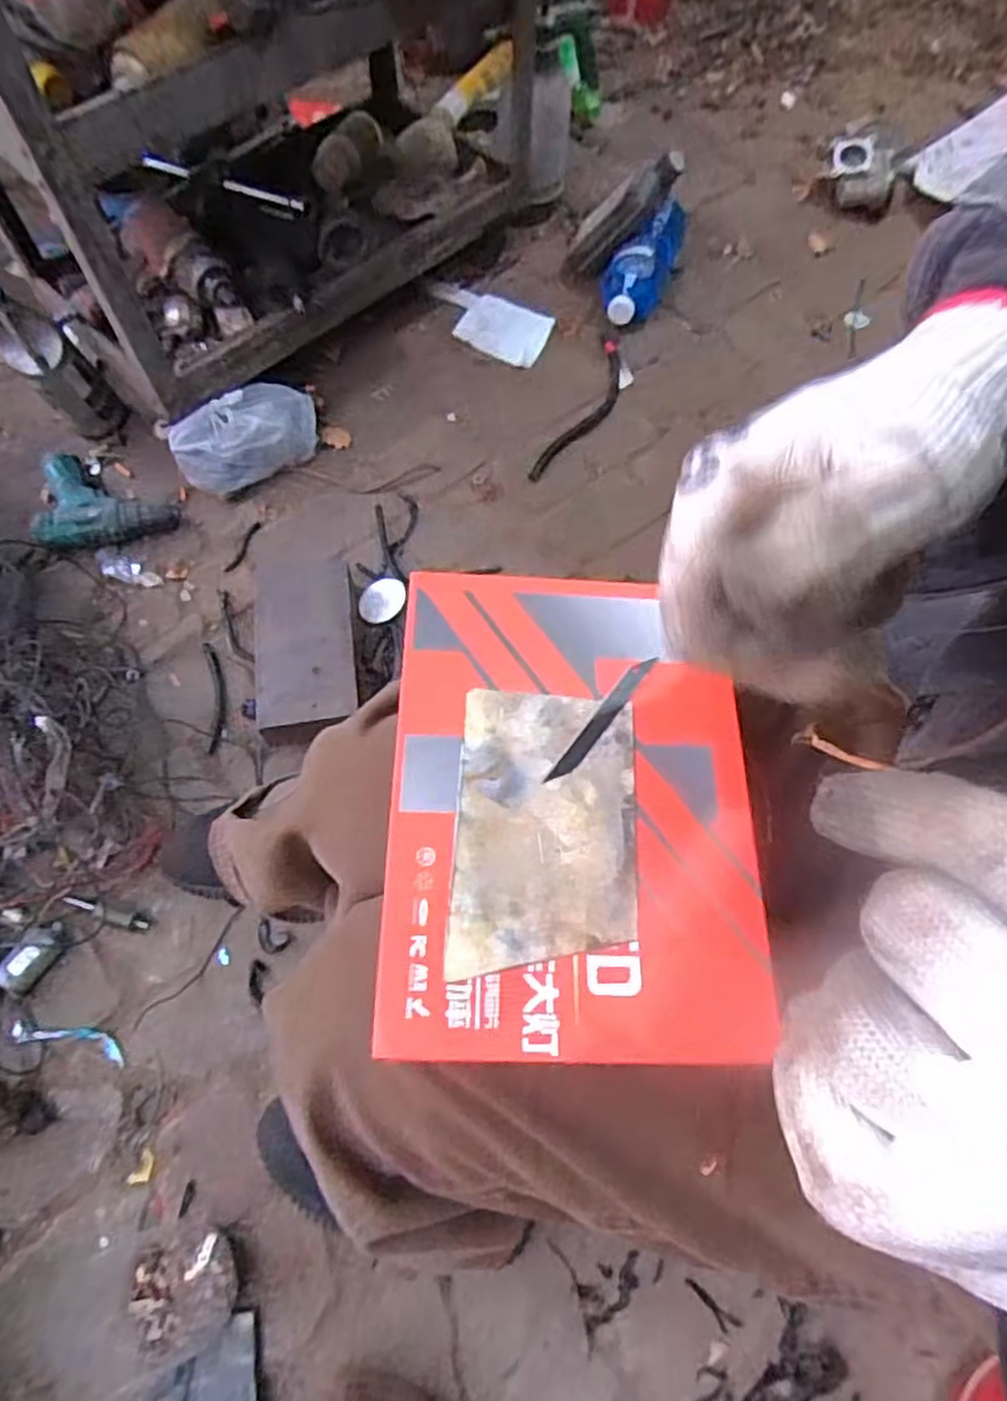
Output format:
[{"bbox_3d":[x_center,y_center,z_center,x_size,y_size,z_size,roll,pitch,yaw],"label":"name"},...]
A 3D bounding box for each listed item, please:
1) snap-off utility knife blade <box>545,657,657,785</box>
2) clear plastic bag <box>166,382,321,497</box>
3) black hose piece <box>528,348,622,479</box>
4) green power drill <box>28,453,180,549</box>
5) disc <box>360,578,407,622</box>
[{"bbox_3d":[0.043,0.007,0.328,0.009,0.004,0.075,36,69,13],"label":"snap-off utility knife blade"},{"bbox_3d":[-0.344,-0.354,1.012,0.089,0.102,0.192,42,70,17],"label":"clear plastic bag"},{"bbox_3d":[0.123,-0.419,1.097,0.053,0.014,0.289,26,67,9],"label":"black hose piece"},{"bbox_3d":[-0.527,-0.267,0.991,0.168,0.051,0.138,-7,66,-6],"label":"green power drill"},{"bbox_3d":[-0.156,-0.129,0.956,0.060,0.005,0.057,-2,81,11],"label":"disc"}]

